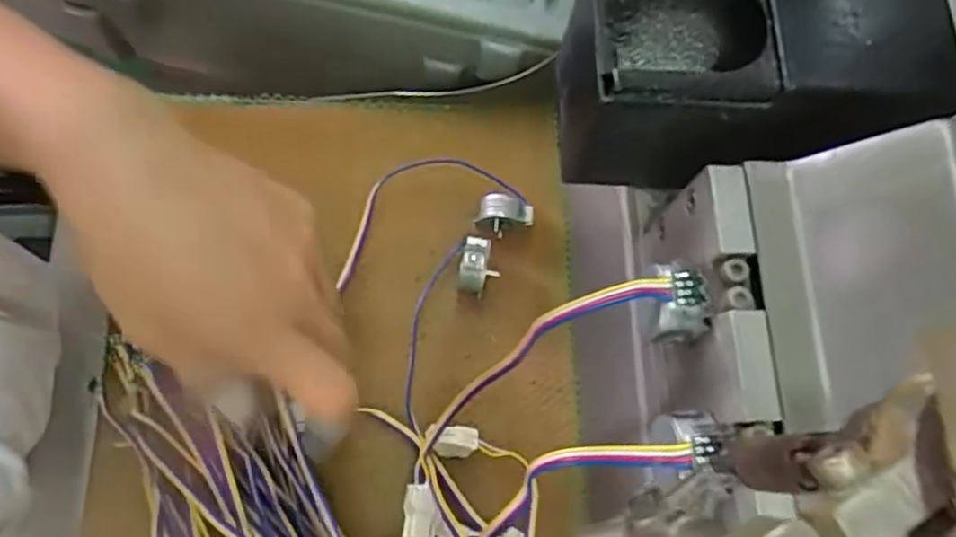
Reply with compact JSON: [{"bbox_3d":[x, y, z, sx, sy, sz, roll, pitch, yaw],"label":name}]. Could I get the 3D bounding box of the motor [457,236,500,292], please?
[{"bbox_3d":[0.001,-0.002,0.340,0.019,0.019,0.027,9,72,-2],"label":"motor"}]

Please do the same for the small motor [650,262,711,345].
[{"bbox_3d":[0.057,0.010,0.187,0.013,0.016,0.020,-12,75,-5],"label":"small motor"}]

